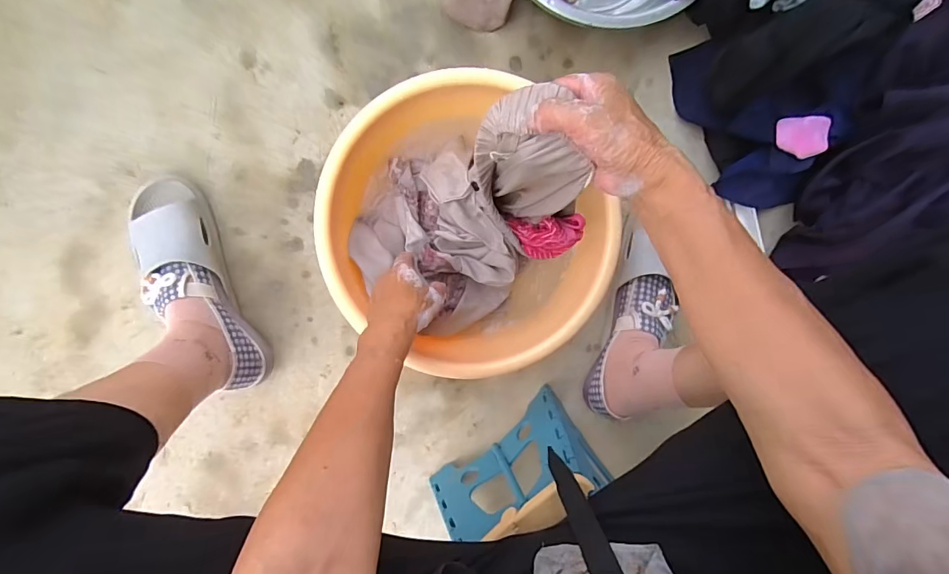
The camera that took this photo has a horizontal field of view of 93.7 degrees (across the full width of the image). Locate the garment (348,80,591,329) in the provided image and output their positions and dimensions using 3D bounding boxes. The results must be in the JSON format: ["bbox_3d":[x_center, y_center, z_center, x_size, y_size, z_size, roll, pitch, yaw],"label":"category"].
[{"bbox_3d":[-0.032,-0.070,0.489,0.218,0.259,0.228,0,92,-4],"label":"garment"}]

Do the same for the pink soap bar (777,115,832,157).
[{"bbox_3d":[0.434,-0.197,0.582,0.065,0.018,0.051,-7,93,-4],"label":"pink soap bar"}]

